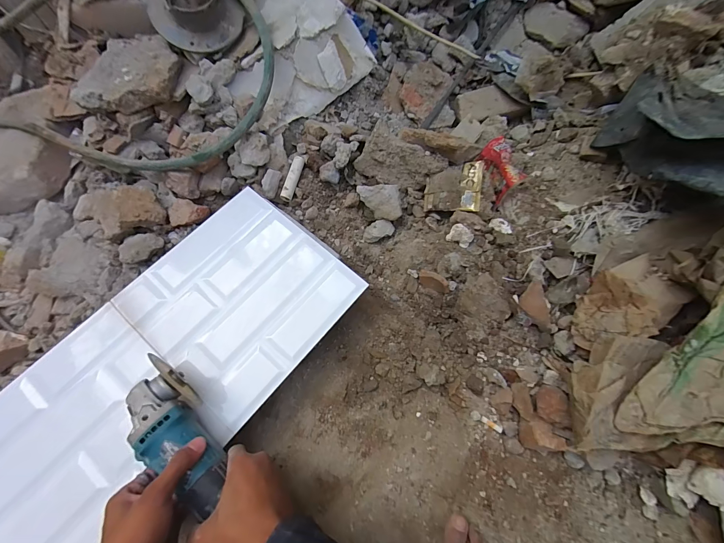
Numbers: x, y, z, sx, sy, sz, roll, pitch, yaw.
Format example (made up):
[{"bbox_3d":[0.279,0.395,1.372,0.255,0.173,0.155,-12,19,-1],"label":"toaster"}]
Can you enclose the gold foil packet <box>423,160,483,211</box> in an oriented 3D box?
[{"bbox_3d":[0.162,-0.153,0.583,0.109,0.010,0.084,10,94,40],"label":"gold foil packet"}]

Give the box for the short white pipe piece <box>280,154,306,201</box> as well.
[{"bbox_3d":[-0.137,-0.183,0.638,0.023,0.023,0.093,15,71,4],"label":"short white pipe piece"}]

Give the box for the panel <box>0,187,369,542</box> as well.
[{"bbox_3d":[-0.291,0.142,0.491,0.299,0.009,0.591,38,72,11],"label":"panel"}]

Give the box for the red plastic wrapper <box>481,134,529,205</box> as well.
[{"bbox_3d":[0.242,-0.182,0.561,0.041,0.049,0.106,-13,72,-5],"label":"red plastic wrapper"}]

